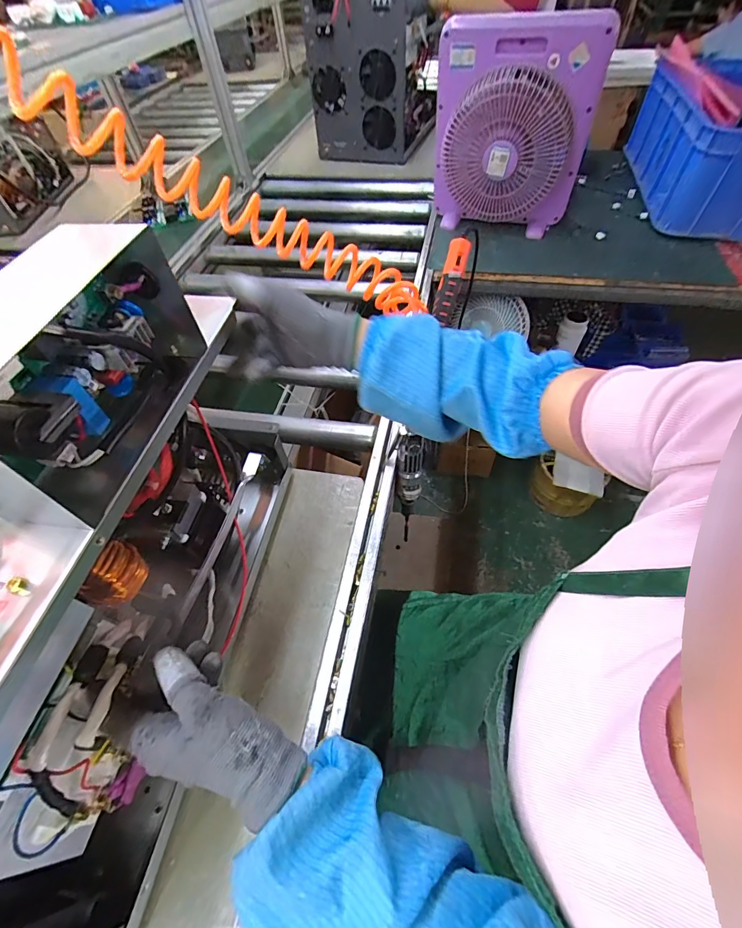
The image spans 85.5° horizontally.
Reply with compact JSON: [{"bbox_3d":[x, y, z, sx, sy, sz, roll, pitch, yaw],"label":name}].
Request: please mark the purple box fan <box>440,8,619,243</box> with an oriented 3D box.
[{"bbox_3d":[0.299,-0.698,0.862,0.323,0.353,0.129,8,55,9],"label":"purple box fan"}]

